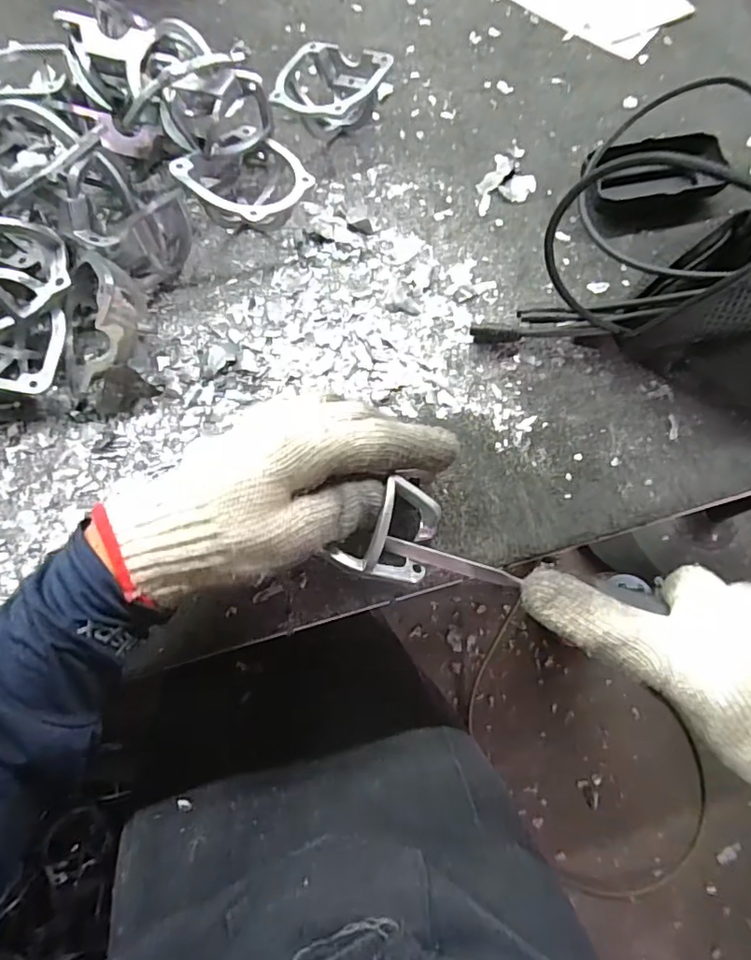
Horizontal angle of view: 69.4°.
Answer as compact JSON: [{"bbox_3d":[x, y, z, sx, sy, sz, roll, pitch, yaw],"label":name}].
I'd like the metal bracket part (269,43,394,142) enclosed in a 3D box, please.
[{"bbox_3d":[-0.036,-0.309,0.438,0.087,0.049,0.078,23,73,6],"label":"metal bracket part"}]

